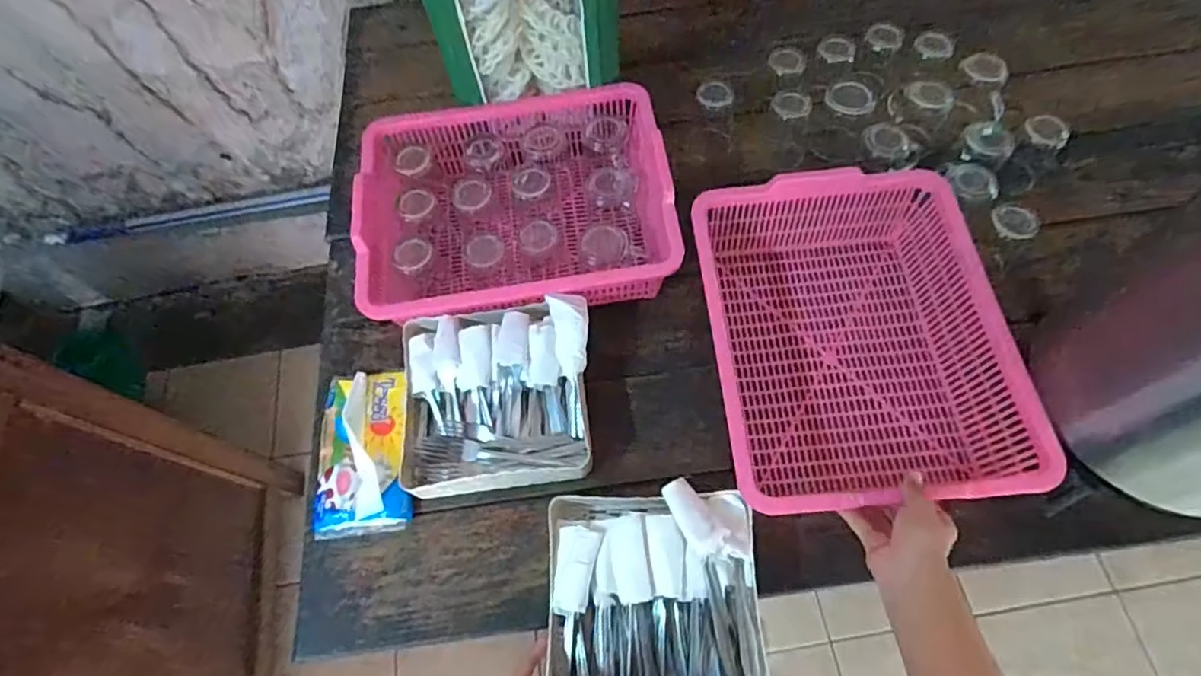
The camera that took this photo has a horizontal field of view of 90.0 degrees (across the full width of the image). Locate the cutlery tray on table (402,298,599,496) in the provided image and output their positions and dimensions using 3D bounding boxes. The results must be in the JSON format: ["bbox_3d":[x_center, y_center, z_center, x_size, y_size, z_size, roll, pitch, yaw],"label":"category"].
[{"bbox_3d":[-0.120,0.070,0.713,0.220,0.069,0.211,-8,65,0],"label":"cutlery tray on table"}]

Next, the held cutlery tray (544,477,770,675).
[{"bbox_3d":[0.054,0.265,0.600,0.207,0.068,0.215,-2,65,3],"label":"held cutlery tray"}]

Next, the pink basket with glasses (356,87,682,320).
[{"bbox_3d":[-0.109,-0.175,0.804,0.383,0.119,0.297,-9,65,-1],"label":"pink basket with glasses"}]

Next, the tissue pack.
[{"bbox_3d":[-0.279,0.133,0.708,0.101,0.040,0.189,-10,65,-1],"label":"tissue pack"}]

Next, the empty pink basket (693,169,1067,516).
[{"bbox_3d":[0.276,0.002,0.691,0.299,0.122,0.384,-5,65,2],"label":"empty pink basket"}]

